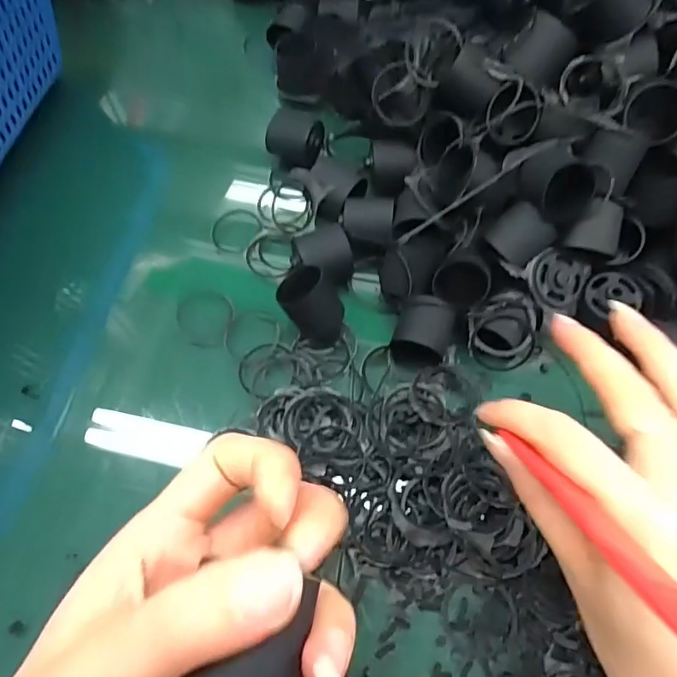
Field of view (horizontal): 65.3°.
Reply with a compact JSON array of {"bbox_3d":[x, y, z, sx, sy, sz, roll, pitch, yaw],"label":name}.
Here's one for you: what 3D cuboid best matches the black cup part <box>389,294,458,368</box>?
[{"bbox_3d":[0.047,-0.004,0.299,0.030,0.023,0.035,17,68,8],"label":"black cup part"}]

